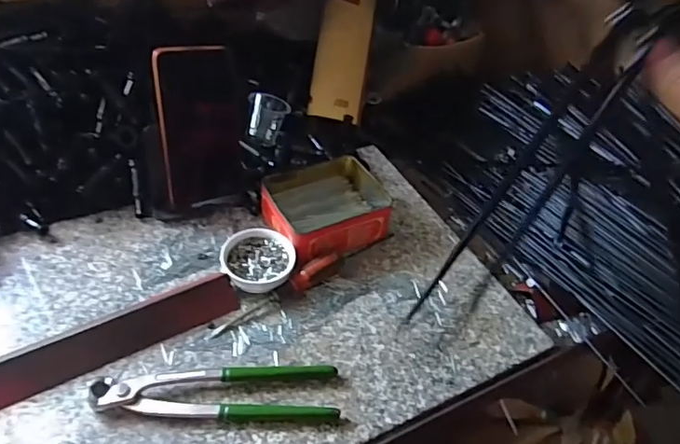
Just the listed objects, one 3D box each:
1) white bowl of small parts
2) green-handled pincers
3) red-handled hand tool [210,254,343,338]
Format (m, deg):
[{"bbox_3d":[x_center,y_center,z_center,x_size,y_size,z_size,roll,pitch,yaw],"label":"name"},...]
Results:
[{"bbox_3d":[-0.083,0.041,0.541,0.071,0.027,0.069,4,44,-4],"label":"white bowl of small parts"},{"bbox_3d":[-0.100,0.140,0.445,0.194,0.016,0.049,1,44,-7],"label":"green-handled pincers"},{"bbox_3d":[-0.056,0.068,0.519,0.144,0.023,0.017,-24,52,-29],"label":"red-handled hand tool"}]

